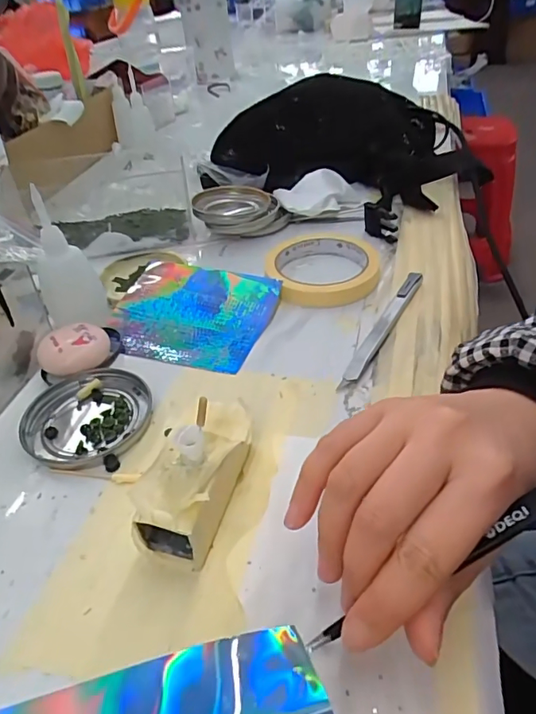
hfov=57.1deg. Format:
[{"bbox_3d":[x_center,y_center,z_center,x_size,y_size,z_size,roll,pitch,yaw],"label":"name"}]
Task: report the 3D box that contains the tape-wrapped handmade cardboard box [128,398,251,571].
[{"bbox_3d":[-0.034,0.057,0.254,0.043,0.045,0.087,9,43,17],"label":"tape-wrapped handmade cardboard box"}]

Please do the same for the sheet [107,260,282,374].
[{"bbox_3d":[-0.066,-0.036,0.390,0.127,0.010,0.106,13,54,17],"label":"sheet"}]

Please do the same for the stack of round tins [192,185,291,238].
[{"bbox_3d":[-0.028,-0.151,0.505,0.090,0.025,0.077,-10,41,-5],"label":"stack of round tins"}]

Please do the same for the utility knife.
[{"bbox_3d":[0.084,-0.023,0.359,0.012,0.012,0.135,20,47,27],"label":"utility knife"}]

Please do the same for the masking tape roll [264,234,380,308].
[{"bbox_3d":[0.044,-0.079,0.423,0.090,0.017,0.091,-3,41,3],"label":"masking tape roll"}]

